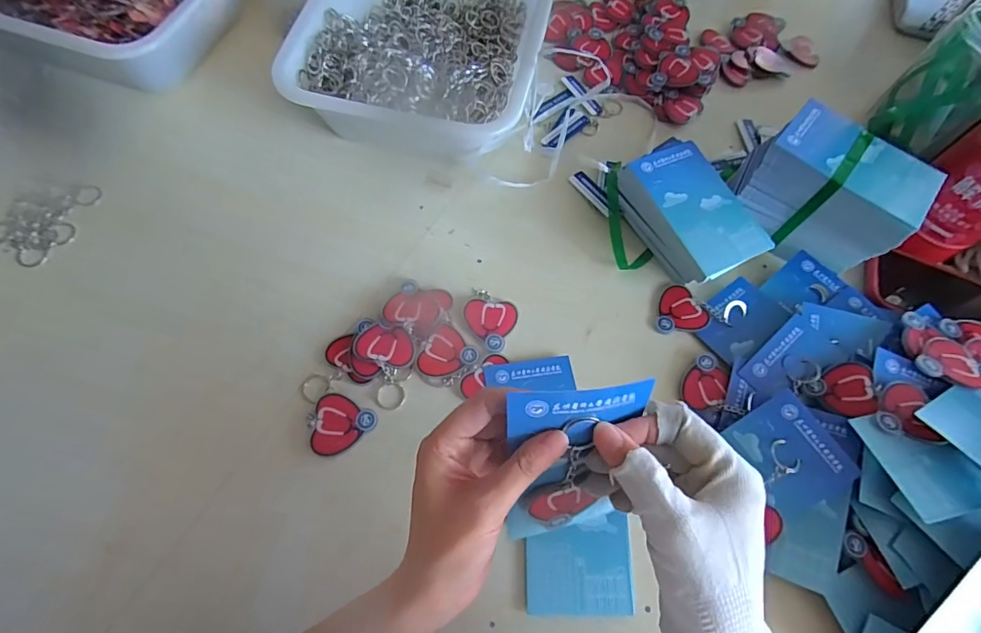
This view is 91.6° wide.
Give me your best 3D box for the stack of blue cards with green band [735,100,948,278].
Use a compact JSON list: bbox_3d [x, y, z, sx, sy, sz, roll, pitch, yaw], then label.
[{"bbox_3d":[0.323,-0.121,0.463,0.147,0.087,0.097,37,68,12],"label":"stack of blue cards with green band"}]

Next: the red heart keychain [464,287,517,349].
[{"bbox_3d":[-0.002,0.002,0.446,0.049,0.004,0.049,27,66,8],"label":"red heart keychain"}]

